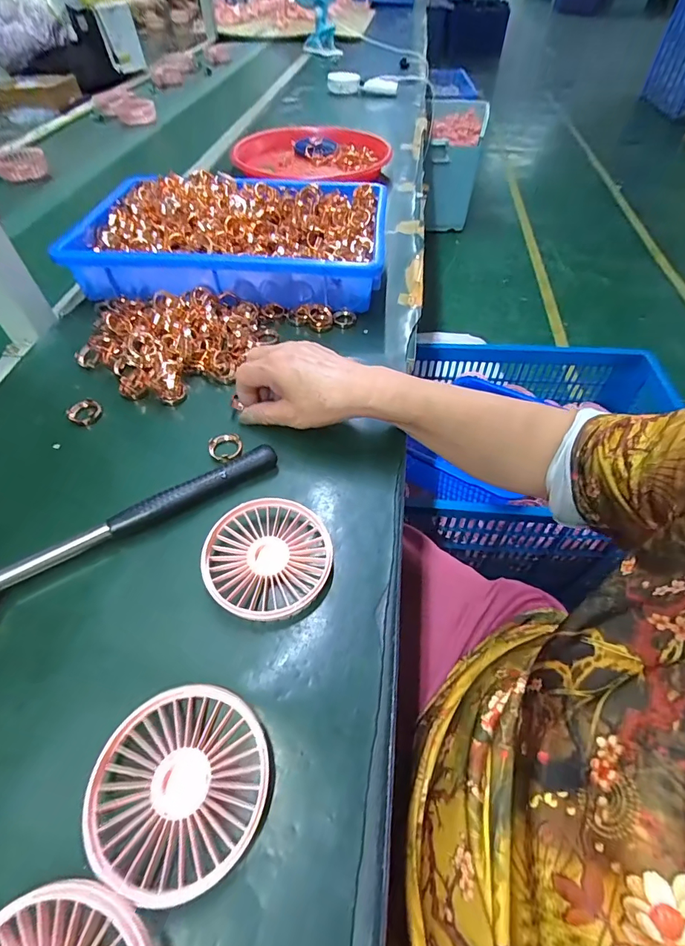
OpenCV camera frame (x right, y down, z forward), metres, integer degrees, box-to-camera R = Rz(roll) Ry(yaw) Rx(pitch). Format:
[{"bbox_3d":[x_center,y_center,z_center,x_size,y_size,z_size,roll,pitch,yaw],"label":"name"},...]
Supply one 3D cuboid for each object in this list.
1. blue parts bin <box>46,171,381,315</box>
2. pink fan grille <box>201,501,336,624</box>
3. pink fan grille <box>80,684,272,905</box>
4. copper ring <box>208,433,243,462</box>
[{"bbox_3d":[-0.133,-0.295,0.530,0.364,0.064,0.241,3,54,2],"label":"blue parts bin"},{"bbox_3d":[-0.054,0.061,0.302,0.086,0.016,0.086,0,54,0],"label":"pink fan grille"},{"bbox_3d":[-0.085,0.164,0.224,0.085,0.019,0.087,0,54,0],"label":"pink fan grille"},{"bbox_3d":[-0.102,-0.023,0.367,0.028,0.005,0.026,0,61,1],"label":"copper ring"}]

